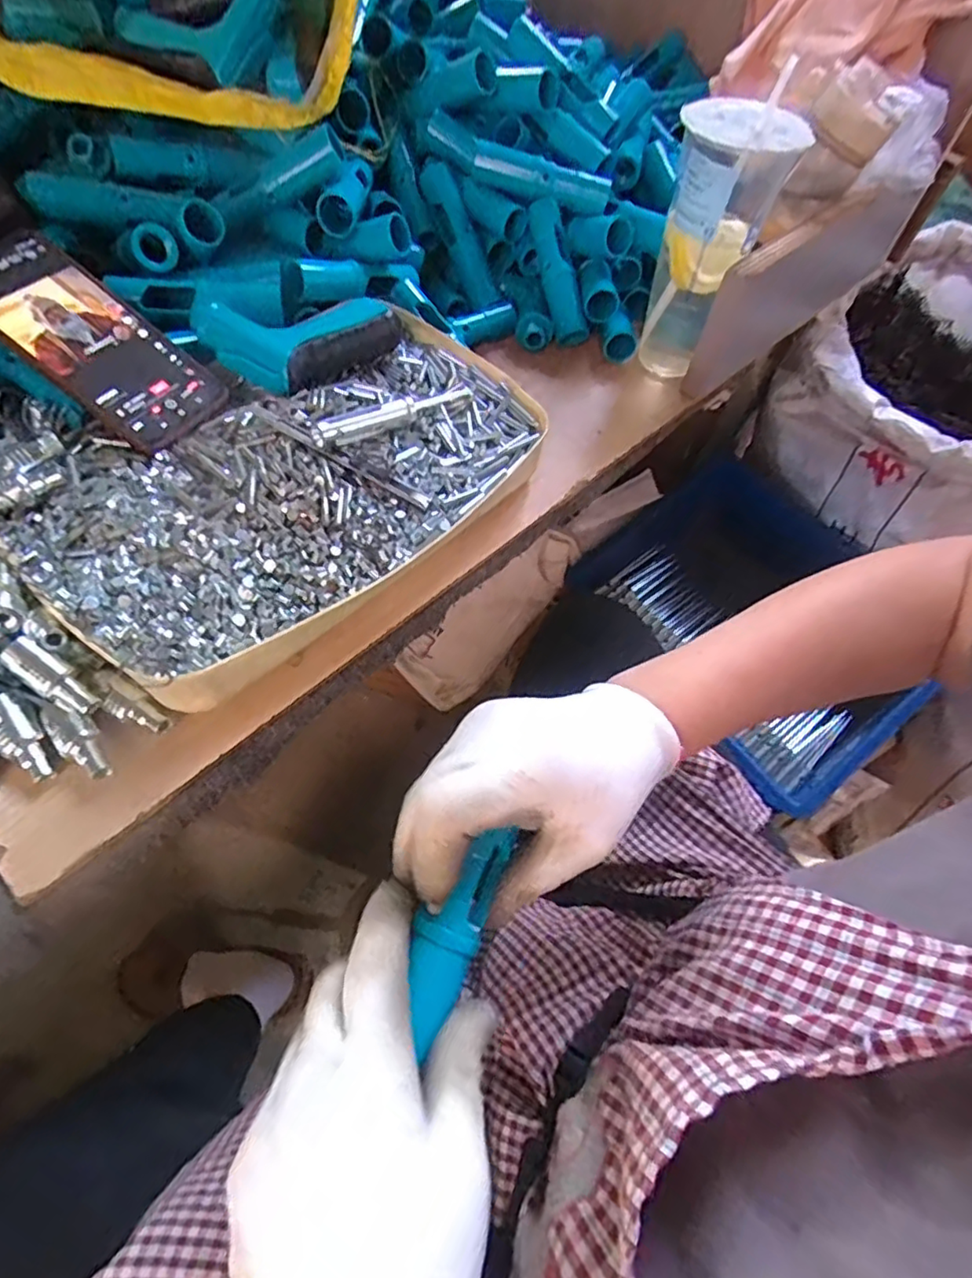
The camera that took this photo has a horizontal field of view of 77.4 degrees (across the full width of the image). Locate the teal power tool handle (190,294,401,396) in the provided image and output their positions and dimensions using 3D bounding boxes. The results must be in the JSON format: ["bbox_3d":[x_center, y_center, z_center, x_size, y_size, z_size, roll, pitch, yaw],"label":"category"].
[{"bbox_3d":[-0.133,-0.218,0.442,0.136,0.036,0.080,-15,60,-14],"label":"teal power tool handle"}]

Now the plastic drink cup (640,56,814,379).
[{"bbox_3d":[0.180,-0.322,0.502,0.085,0.189,0.086,17,58,6],"label":"plastic drink cup"}]

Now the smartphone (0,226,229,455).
[{"bbox_3d":[-0.259,-0.197,0.400,0.165,0.009,0.078,40,60,-7],"label":"smartphone"}]

